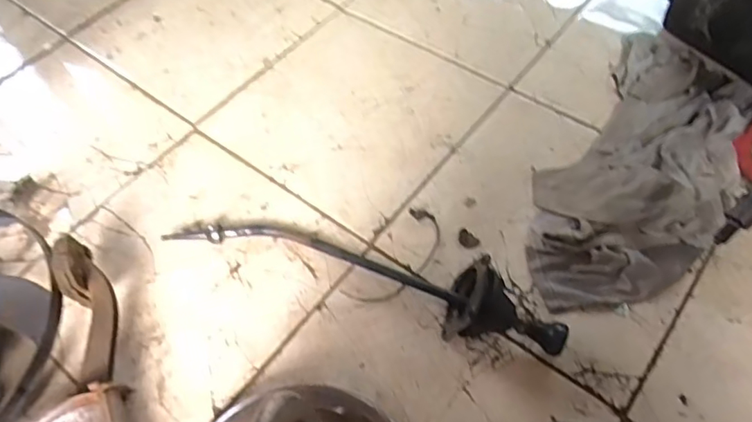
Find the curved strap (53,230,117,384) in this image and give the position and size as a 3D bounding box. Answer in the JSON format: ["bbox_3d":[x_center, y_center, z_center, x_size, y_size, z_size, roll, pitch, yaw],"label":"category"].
[{"bbox_3d":[-0.376,0.126,0.720,0.054,0.051,0.196,-19,78,-9],"label":"curved strap"}]

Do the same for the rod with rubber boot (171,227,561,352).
[{"bbox_3d":[-0.026,0.080,0.770,0.580,0.097,0.093,15,61,11],"label":"rod with rubber boot"}]

